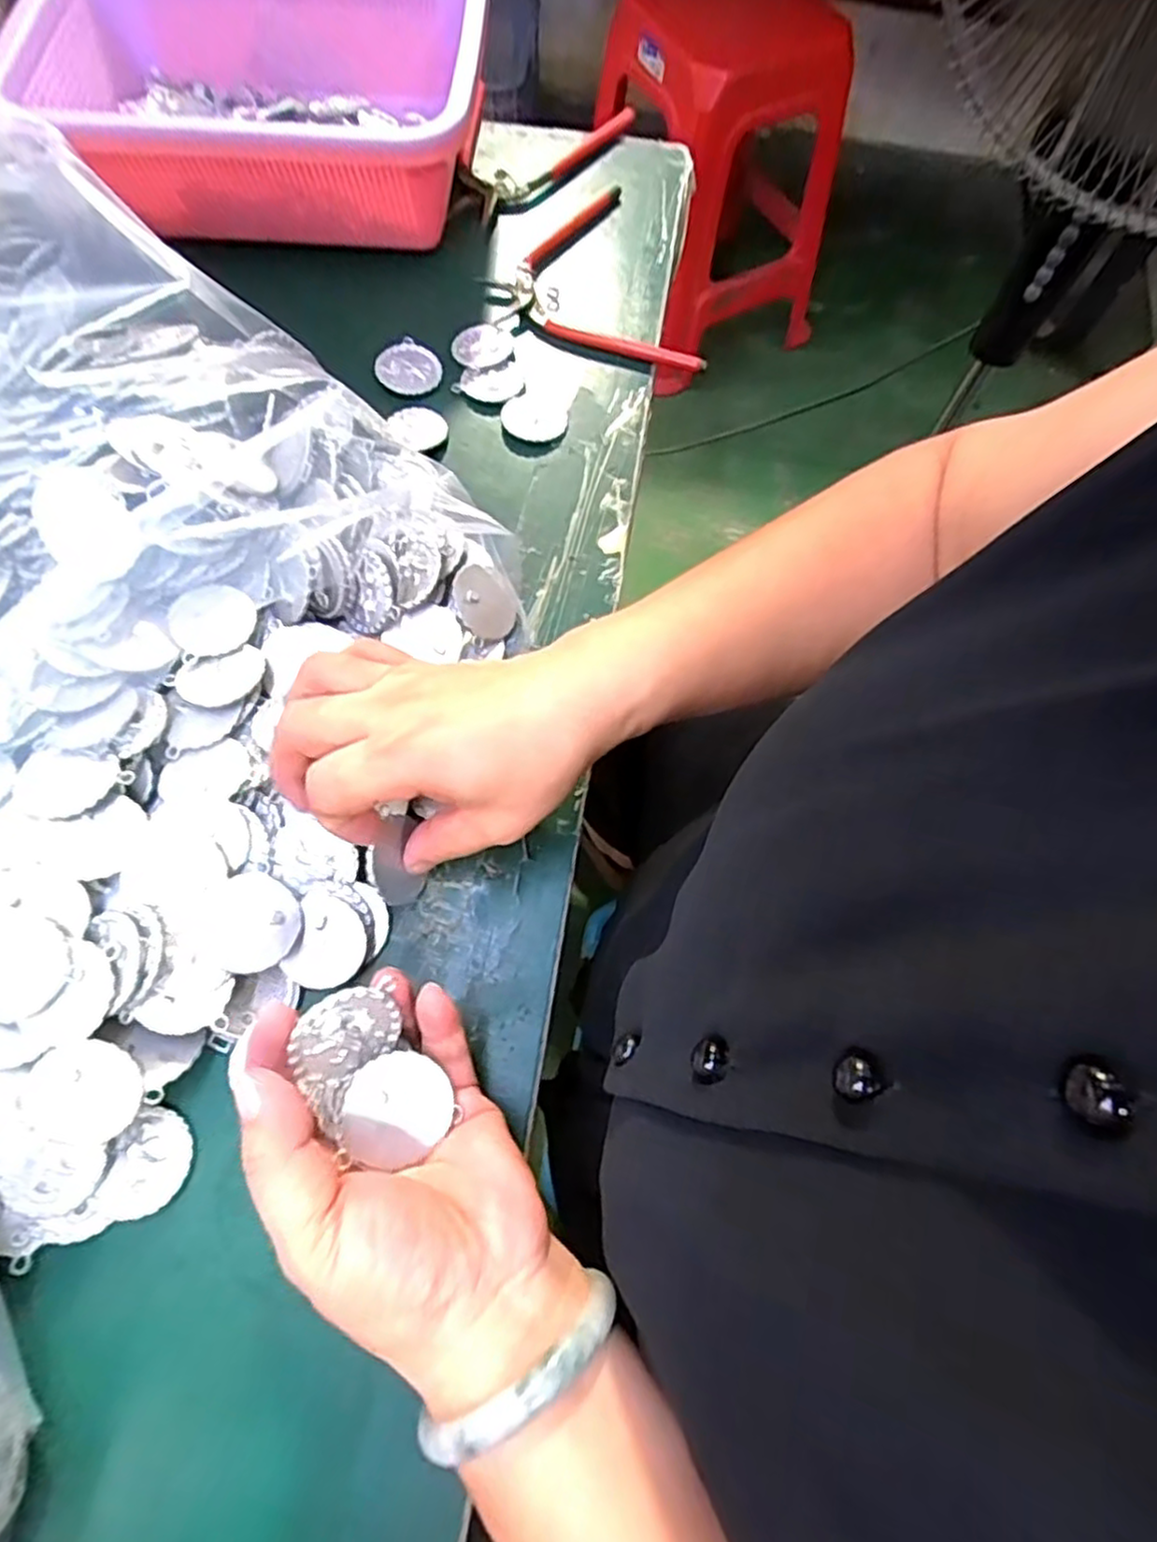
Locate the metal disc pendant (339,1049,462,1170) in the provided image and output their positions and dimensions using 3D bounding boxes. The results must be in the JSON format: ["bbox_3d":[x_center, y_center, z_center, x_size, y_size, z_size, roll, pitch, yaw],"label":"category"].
[{"bbox_3d":[-0.064,0.118,0.248,0.035,0.006,0.034,7,74,-25],"label":"metal disc pendant"}]

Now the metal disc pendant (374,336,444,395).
[{"bbox_3d":[-0.101,-0.242,0.426,0.038,0.006,0.036,1,68,-1],"label":"metal disc pendant"}]

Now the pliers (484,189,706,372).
[{"bbox_3d":[0.000,-0.305,0.450,0.109,0.013,0.163,-18,70,-8],"label":"pliers"}]

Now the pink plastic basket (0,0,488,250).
[{"bbox_3d":[-0.191,-0.415,0.442,0.256,0.084,0.191,-2,68,-3],"label":"pink plastic basket"}]

